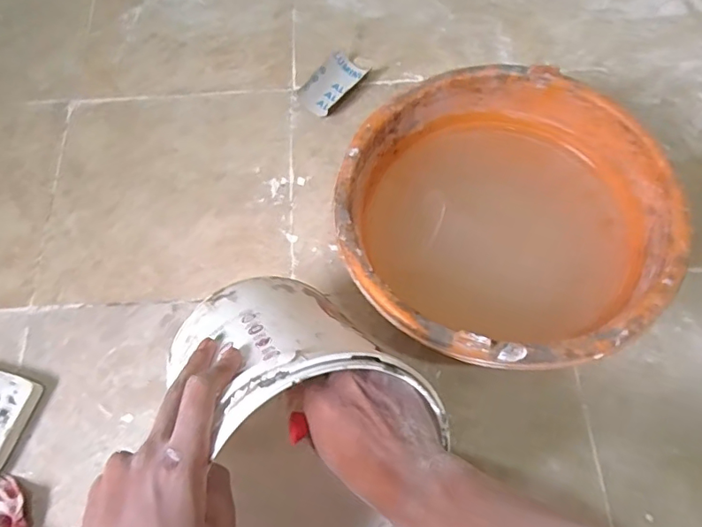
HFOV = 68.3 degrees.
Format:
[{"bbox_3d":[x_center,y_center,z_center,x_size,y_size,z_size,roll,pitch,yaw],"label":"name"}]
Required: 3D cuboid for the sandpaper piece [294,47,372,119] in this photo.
[{"bbox_3d":[-0.023,-0.248,0.708,0.055,0.021,0.103,35,73,15],"label":"sandpaper piece"}]

